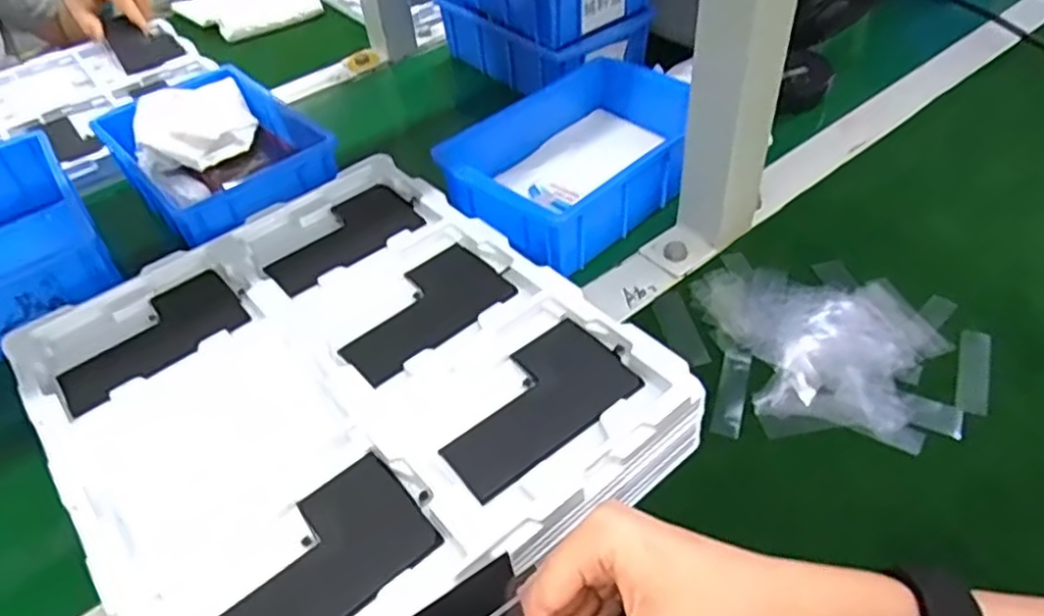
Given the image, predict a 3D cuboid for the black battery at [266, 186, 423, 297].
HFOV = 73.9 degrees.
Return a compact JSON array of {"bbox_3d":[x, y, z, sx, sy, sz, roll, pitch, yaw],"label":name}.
[{"bbox_3d":[-0.123,-0.050,0.472,0.108,0.009,0.068,-33,51,-25],"label":"black battery"}]

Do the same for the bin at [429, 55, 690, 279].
[{"bbox_3d":[0.049,-0.118,0.538,0.195,0.058,0.131,-37,54,-26],"label":"bin"}]

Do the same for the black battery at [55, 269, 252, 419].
[{"bbox_3d":[-0.223,0.017,0.417,0.105,0.009,0.068,-36,52,-26],"label":"black battery"}]

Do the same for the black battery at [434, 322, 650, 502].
[{"bbox_3d":[0.005,0.049,0.362,0.108,0.005,0.063,-32,50,-24],"label":"black battery"}]

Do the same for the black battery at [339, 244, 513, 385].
[{"bbox_3d":[-0.060,-0.001,0.413,0.107,0.006,0.064,-36,52,-27],"label":"black battery"}]

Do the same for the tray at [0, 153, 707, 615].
[{"bbox_3d":[-0.106,0.034,0.385,0.270,0.027,0.313,-34,53,-24],"label":"tray"}]

